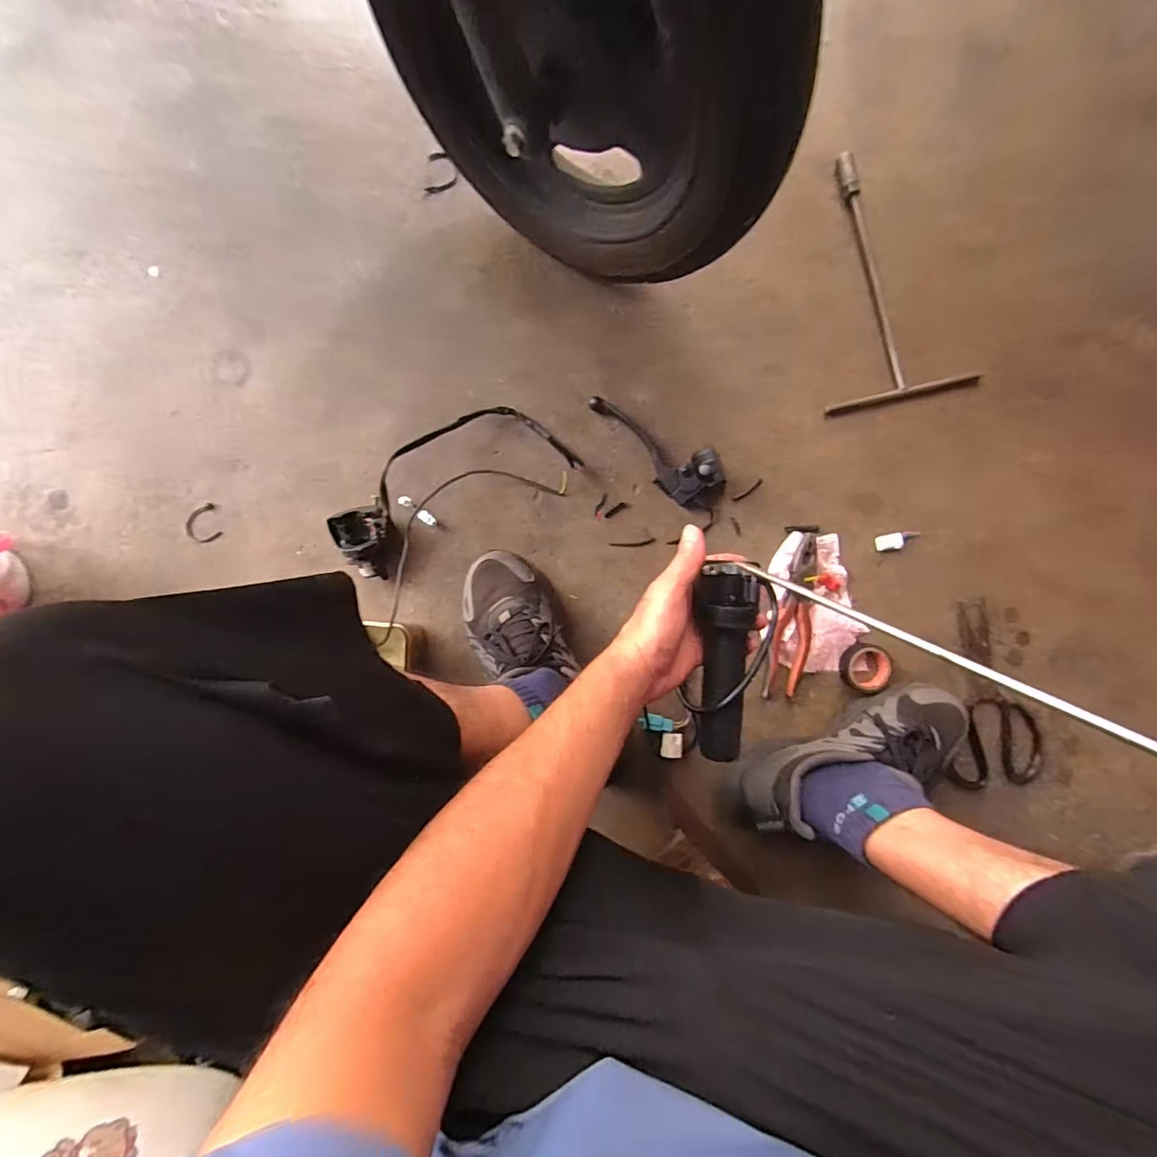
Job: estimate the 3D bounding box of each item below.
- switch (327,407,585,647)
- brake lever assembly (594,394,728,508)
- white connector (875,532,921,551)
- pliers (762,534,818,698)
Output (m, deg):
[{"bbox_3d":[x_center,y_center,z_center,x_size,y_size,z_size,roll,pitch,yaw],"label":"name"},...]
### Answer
[{"bbox_3d":[-0.158,-0.089,0.566,0.297,0.058,0.159,-41,88,-3],"label":"switch"},{"bbox_3d":[0.092,-0.152,0.578,0.192,0.052,0.074,31,87,1],"label":"brake lever assembly"},{"bbox_3d":[0.385,-0.046,0.599,0.057,0.005,0.019,-8,87,-1],"label":"white connector"},{"bbox_3d":[0.257,0.044,0.589,0.043,0.020,0.193,13,87,0],"label":"pliers"}]

